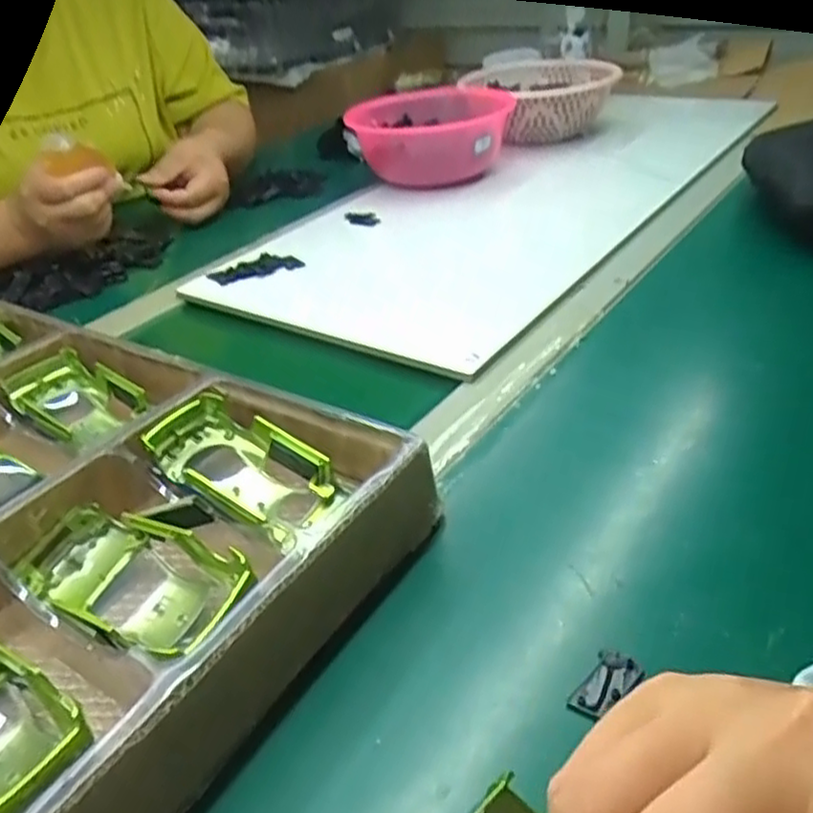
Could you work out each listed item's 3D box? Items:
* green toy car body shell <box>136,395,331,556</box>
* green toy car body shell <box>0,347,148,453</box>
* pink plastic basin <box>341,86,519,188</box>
[{"bbox_3d":[-0.094,0.035,0.399,0.106,0.047,0.059,29,44,12],"label":"green toy car body shell"},{"bbox_3d":[-0.220,0.001,0.478,0.101,0.036,0.060,22,43,35],"label":"green toy car body shell"},{"bbox_3d":[0.029,-0.305,0.852,0.191,0.085,0.197,-4,34,4],"label":"pink plastic basin"}]

